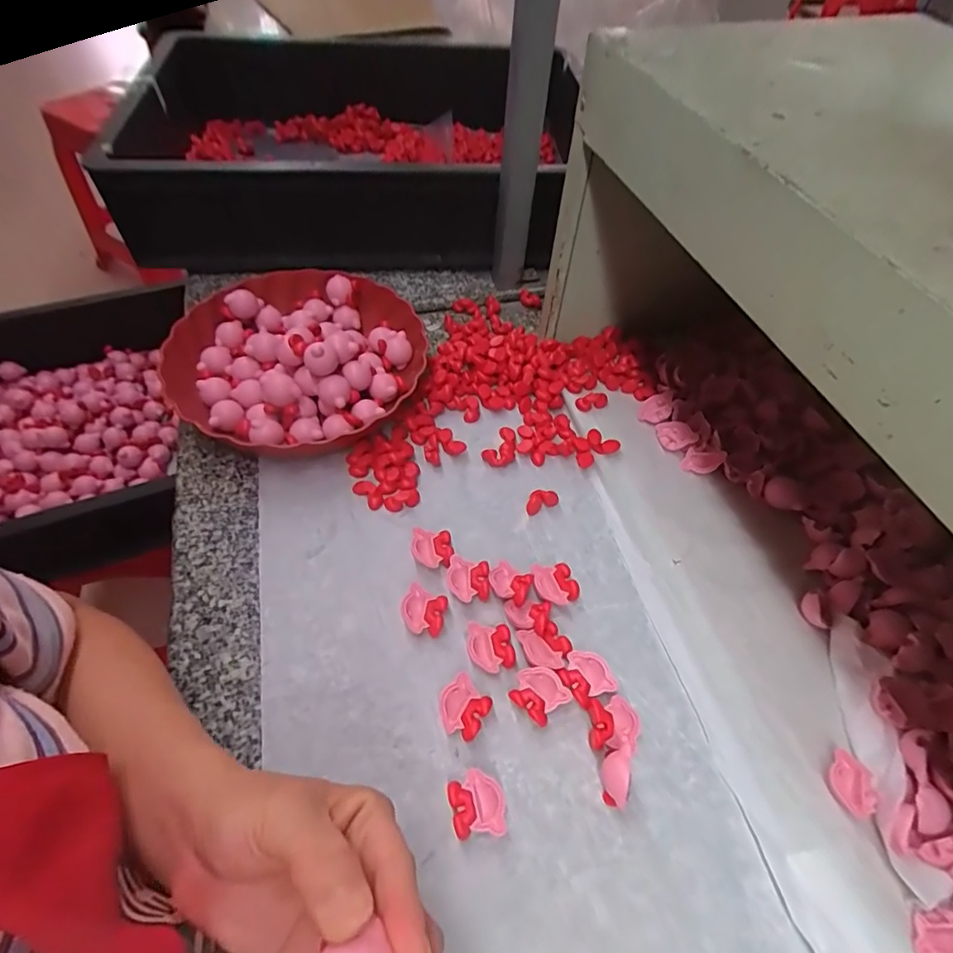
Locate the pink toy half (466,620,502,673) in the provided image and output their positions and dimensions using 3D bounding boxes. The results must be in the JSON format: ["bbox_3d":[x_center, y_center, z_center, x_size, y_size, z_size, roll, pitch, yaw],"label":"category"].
[{"bbox_3d":[0.005,0.127,0.386,0.021,0.010,0.037,-9,56,-9],"label":"pink toy half"}]

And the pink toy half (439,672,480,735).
[{"bbox_3d":[-0.014,0.157,0.362,0.022,0.015,0.036,25,58,13],"label":"pink toy half"}]

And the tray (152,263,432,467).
[{"bbox_3d":[-0.174,-0.120,0.515,0.233,0.064,0.236,17,56,8],"label":"tray"}]

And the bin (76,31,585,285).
[{"bbox_3d":[-0.182,-0.453,0.707,0.475,0.151,0.472,-6,56,-7],"label":"bin"}]

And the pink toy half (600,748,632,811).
[{"bbox_3d":[0.089,0.196,0.337,0.018,0.028,0.031,5,55,0],"label":"pink toy half"}]

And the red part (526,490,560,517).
[{"bbox_3d":[0.058,0.022,0.468,0.031,0.013,0.015,-24,60,-18],"label":"red part"}]

